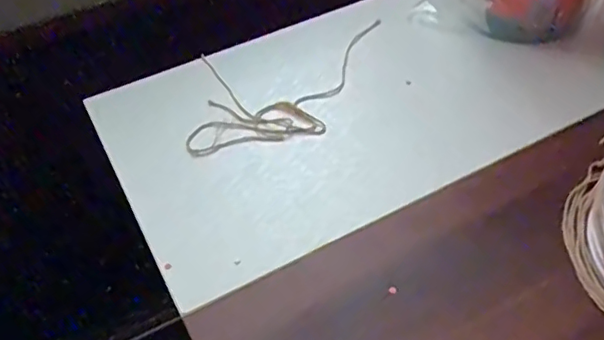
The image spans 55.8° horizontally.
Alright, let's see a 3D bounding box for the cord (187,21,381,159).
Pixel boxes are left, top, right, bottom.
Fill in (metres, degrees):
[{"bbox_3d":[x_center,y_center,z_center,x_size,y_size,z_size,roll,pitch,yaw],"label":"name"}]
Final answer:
[{"bbox_3d":[-0.008,-0.085,0.566,0.212,0.006,0.163,-11,45,-4],"label":"cord"}]

